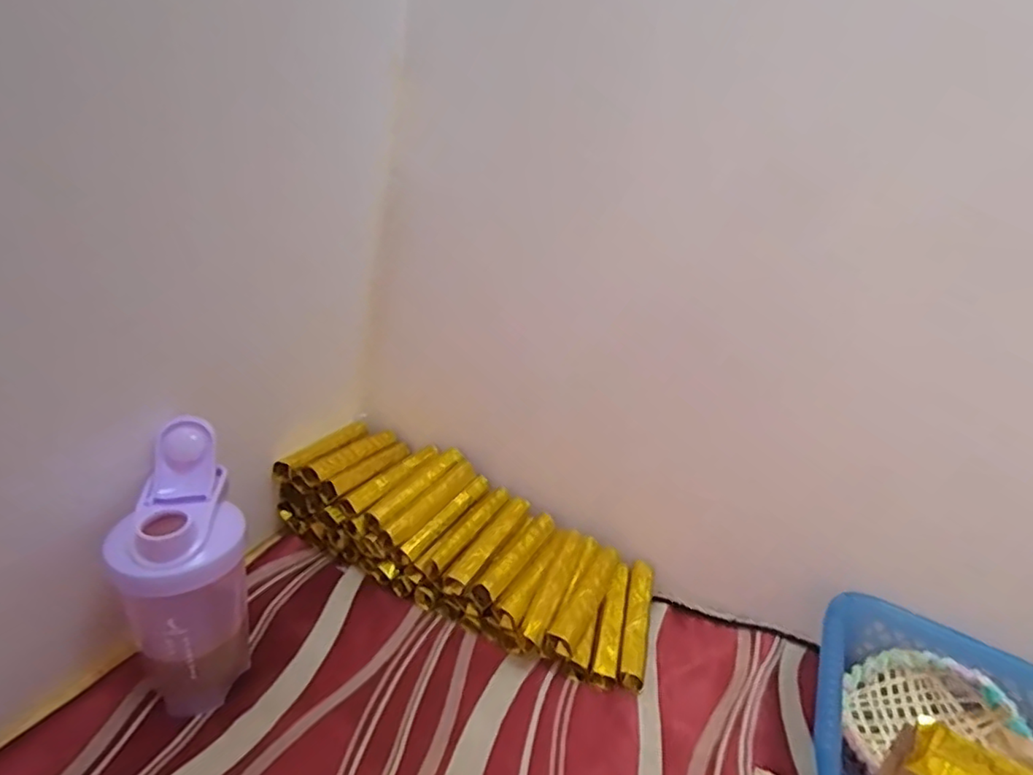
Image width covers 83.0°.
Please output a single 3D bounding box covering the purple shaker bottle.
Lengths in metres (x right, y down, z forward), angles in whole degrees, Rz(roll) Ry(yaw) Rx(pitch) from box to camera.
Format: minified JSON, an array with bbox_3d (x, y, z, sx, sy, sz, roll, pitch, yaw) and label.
[{"bbox_3d":[-0.252,0.143,0.444,0.077,0.199,0.102,-13,31,-32],"label":"purple shaker bottle"}]

